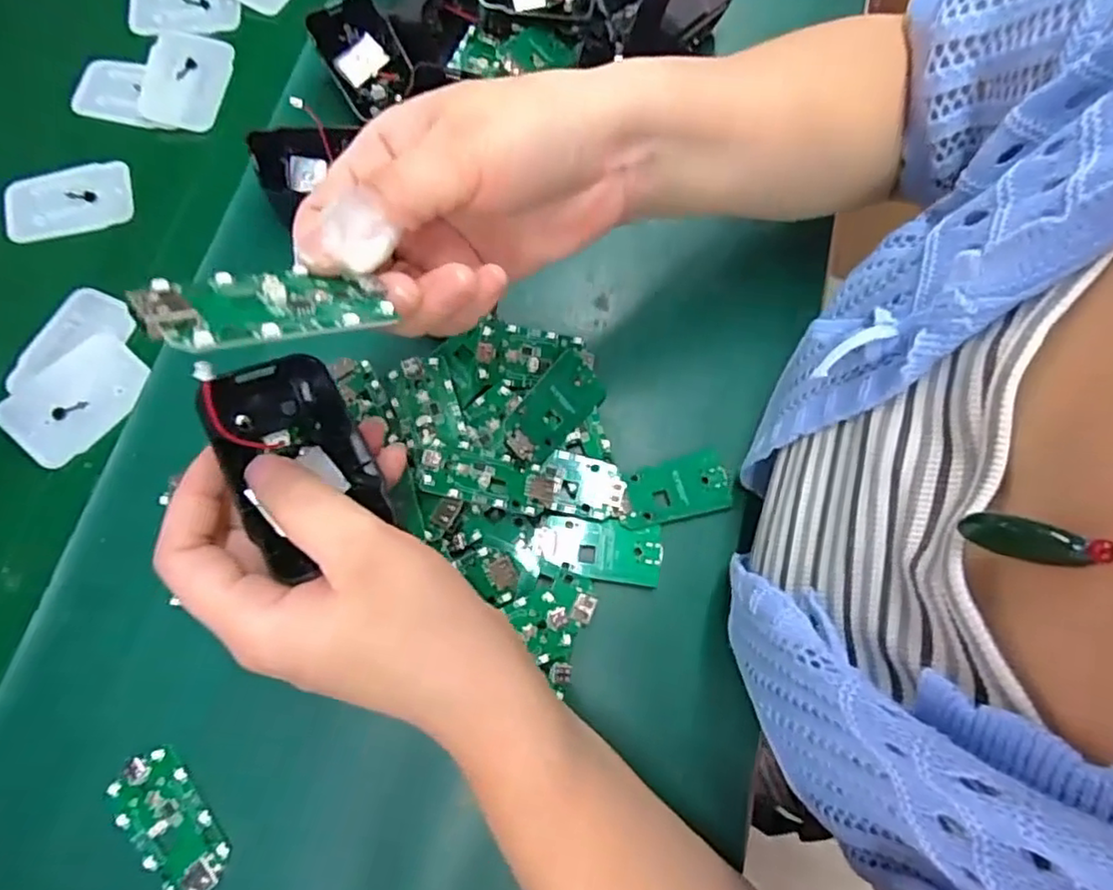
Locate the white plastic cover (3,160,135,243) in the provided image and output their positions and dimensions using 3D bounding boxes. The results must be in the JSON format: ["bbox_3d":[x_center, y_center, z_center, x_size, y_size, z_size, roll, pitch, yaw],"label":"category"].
[{"bbox_3d":[-0.283,-0.141,0.374,0.067,0.006,0.042,-15,75,-6],"label":"white plastic cover"}]

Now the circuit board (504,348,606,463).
[{"bbox_3d":[0.000,-0.020,0.336,0.032,0.007,0.067,43,67,-11],"label":"circuit board"}]

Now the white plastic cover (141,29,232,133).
[{"bbox_3d":[-0.231,-0.227,0.403,0.047,0.009,0.072,3,74,-1],"label":"white plastic cover"}]

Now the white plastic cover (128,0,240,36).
[{"bbox_3d":[-0.242,-0.284,0.417,0.067,0.006,0.041,-5,74,-4],"label":"white plastic cover"}]

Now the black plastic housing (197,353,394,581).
[{"bbox_3d":[-0.088,0.003,0.218,0.047,0.010,0.077,-18,71,-46],"label":"black plastic housing"}]

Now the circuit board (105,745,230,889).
[{"bbox_3d":[-0.169,0.166,0.283,0.031,0.004,0.063,-38,79,-16],"label":"circuit board"}]

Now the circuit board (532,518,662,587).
[{"bbox_3d":[0.021,0.052,0.322,0.062,0.004,0.028,8,74,0],"label":"circuit board"}]

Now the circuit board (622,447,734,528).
[{"bbox_3d":[0.061,0.022,0.334,0.057,0.005,0.031,-12,75,-6],"label":"circuit board"}]

